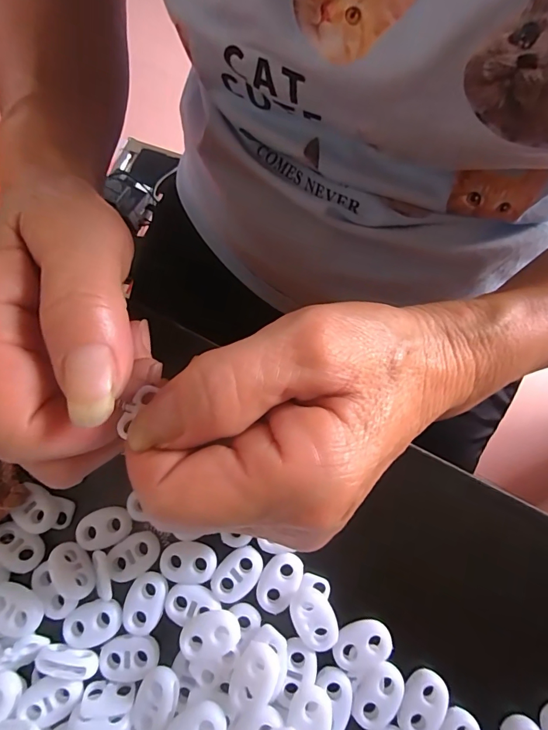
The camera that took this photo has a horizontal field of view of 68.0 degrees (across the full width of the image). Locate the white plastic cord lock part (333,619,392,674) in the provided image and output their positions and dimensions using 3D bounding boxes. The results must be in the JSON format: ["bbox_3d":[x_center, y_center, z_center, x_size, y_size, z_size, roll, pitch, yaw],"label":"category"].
[{"bbox_3d":[0.033,0.106,0.153,0.022,0.004,0.015,-23,74,-7],"label":"white plastic cord lock part"}]

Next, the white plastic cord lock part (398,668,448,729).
[{"bbox_3d":[0.055,0.125,0.149,0.015,0.004,0.022,26,77,8],"label":"white plastic cord lock part"}]

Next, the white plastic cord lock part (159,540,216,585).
[{"bbox_3d":[-0.035,0.079,0.162,0.022,0.004,0.015,2,73,1],"label":"white plastic cord lock part"}]

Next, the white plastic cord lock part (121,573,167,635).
[{"bbox_3d":[-0.051,0.093,0.159,0.015,0.004,0.022,17,73,5],"label":"white plastic cord lock part"}]

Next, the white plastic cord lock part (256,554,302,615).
[{"bbox_3d":[0.002,0.086,0.160,0.014,0.004,0.022,31,75,9],"label":"white plastic cord lock part"}]

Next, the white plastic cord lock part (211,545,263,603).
[{"bbox_3d":[-0.015,0.083,0.160,0.022,0.004,0.015,-41,77,-11],"label":"white plastic cord lock part"}]

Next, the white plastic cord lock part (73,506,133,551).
[{"bbox_3d":[-0.071,0.067,0.166,0.022,0.004,0.015,-17,75,-3],"label":"white plastic cord lock part"}]

